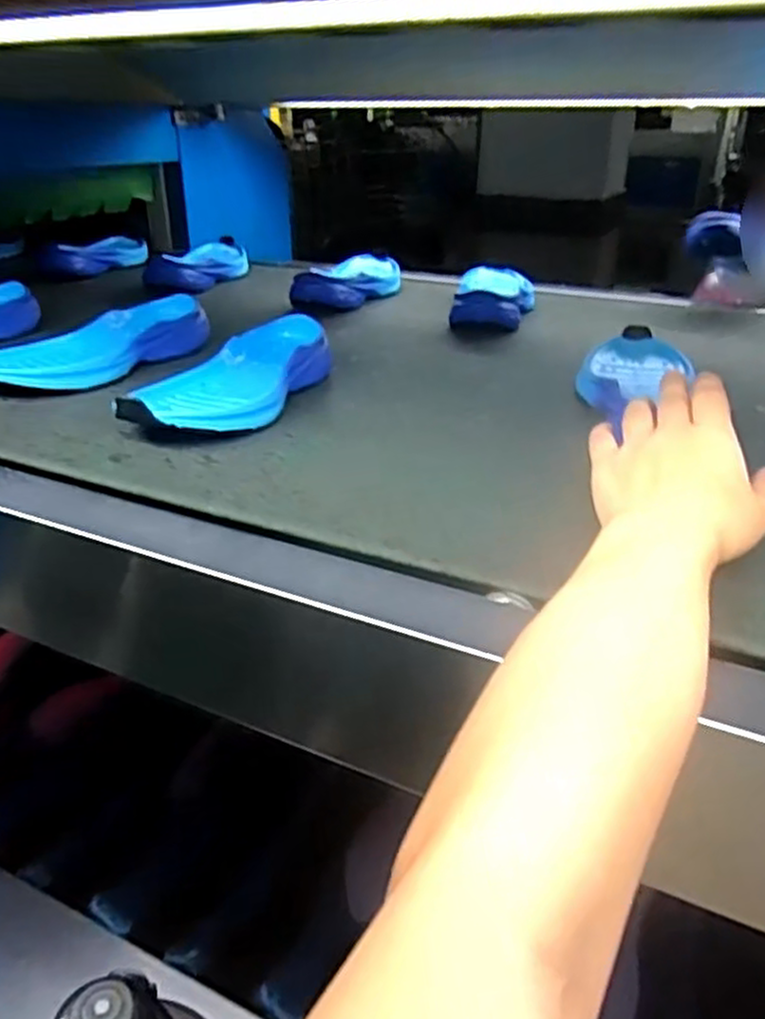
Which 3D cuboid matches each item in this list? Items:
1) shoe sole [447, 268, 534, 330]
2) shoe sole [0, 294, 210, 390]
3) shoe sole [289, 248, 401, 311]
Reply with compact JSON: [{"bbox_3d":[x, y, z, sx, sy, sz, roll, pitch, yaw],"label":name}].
[{"bbox_3d":[0.132,-0.253,0.861,0.096,0.040,0.213,6,29,7],"label":"shoe sole"},{"bbox_3d":[-0.254,-0.146,0.659,0.066,0.038,0.223,19,33,29],"label":"shoe sole"},{"bbox_3d":[-0.032,-0.288,0.927,0.089,0.043,0.224,10,30,15],"label":"shoe sole"}]

